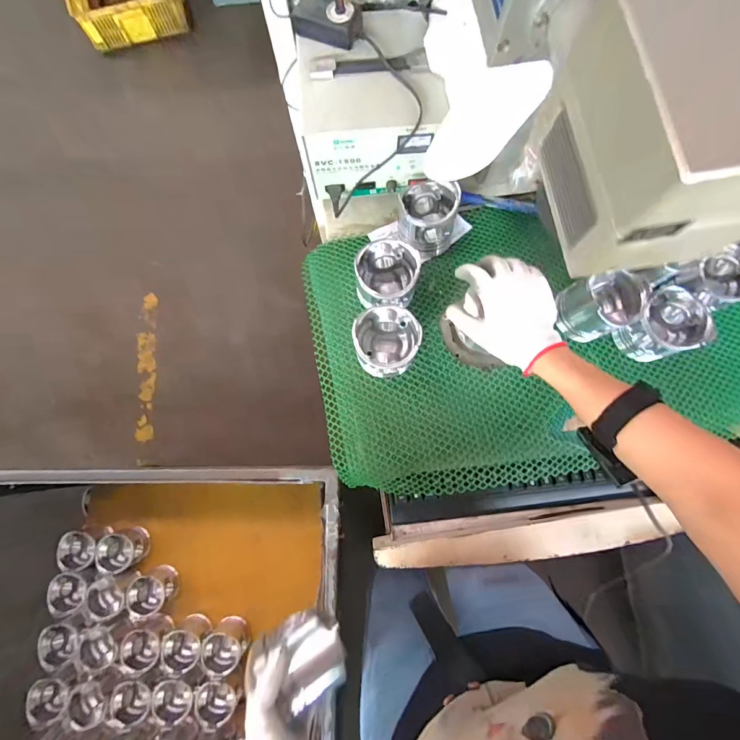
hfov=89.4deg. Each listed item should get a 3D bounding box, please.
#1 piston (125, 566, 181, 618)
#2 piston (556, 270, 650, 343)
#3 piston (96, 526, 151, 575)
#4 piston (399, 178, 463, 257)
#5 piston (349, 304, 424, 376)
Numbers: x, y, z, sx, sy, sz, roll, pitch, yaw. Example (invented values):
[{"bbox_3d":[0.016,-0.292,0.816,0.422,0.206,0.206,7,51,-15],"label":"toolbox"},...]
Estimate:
[{"bbox_3d":[-0.522,0.533,0.911,0.097,0.088,0.093,-32,80,-7],"label":"piston"},{"bbox_3d":[0.338,-0.096,0.551,0.098,0.075,0.084,-22,80,-5],"label":"piston"},{"bbox_3d":[-0.598,0.439,0.922,0.077,0.102,0.091,-18,79,-4],"label":"piston"},{"bbox_3d":[0.090,-0.241,0.591,0.090,0.075,0.098,0,78,-1],"label":"piston"},{"bbox_3d":[0.020,-0.039,0.538,0.082,0.086,0.086,0,78,-1],"label":"piston"}]

